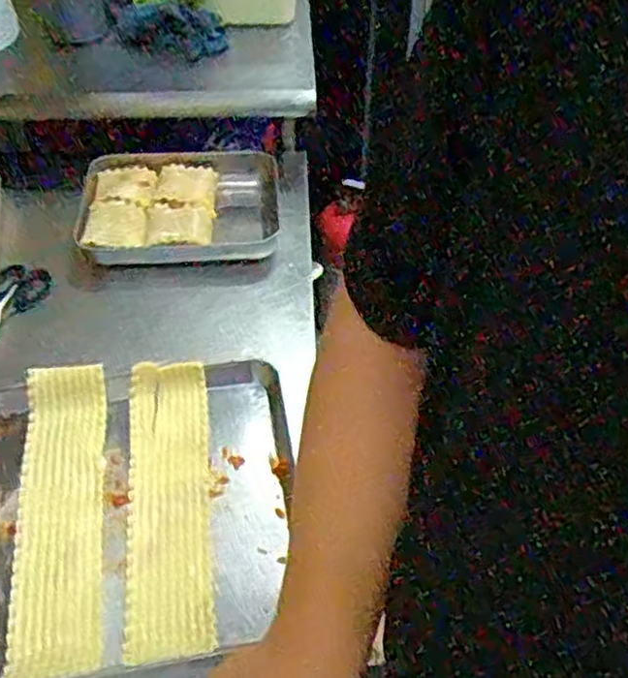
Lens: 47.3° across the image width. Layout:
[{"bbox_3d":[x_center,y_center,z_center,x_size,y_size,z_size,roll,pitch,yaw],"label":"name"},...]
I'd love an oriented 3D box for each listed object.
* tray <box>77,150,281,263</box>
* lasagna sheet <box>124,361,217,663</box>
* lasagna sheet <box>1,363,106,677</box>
[{"bbox_3d":[-0.170,-0.173,0.944,0.251,0.059,0.191,-6,49,-5],"label":"tray"},{"bbox_3d":[-0.137,0.148,0.681,0.075,0.040,0.292,-5,49,-5],"label":"lasagna sheet"},{"bbox_3d":[-0.238,0.156,0.662,0.082,0.033,0.304,-7,49,-6],"label":"lasagna sheet"}]

